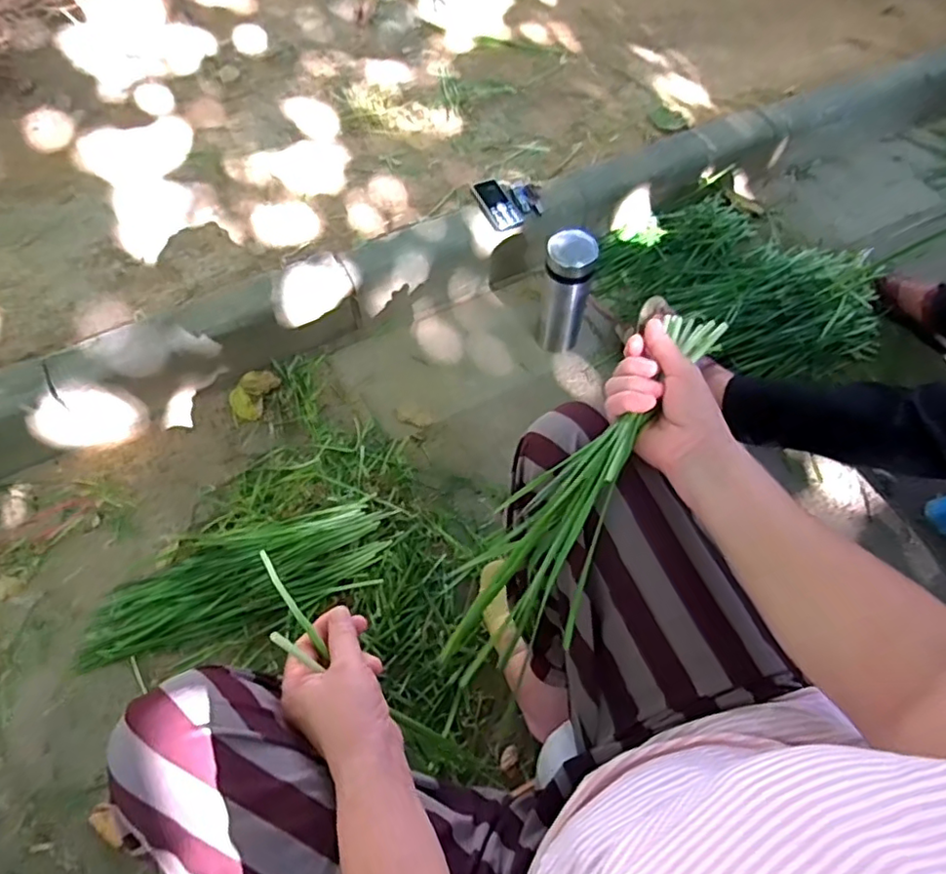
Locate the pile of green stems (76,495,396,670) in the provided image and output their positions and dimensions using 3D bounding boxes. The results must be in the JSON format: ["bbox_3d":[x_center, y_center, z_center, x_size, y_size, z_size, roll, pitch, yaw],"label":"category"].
[{"bbox_3d":[-0.356,0.209,0.895,0.461,0.066,0.155,-13,62,-9],"label":"pile of green stems"}]

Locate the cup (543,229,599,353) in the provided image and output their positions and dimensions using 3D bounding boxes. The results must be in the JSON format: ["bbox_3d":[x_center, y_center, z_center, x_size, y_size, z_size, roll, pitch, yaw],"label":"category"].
[{"bbox_3d":[0.162,-0.254,1.073,0.080,0.226,0.086,1,61,-2],"label":"cup"}]

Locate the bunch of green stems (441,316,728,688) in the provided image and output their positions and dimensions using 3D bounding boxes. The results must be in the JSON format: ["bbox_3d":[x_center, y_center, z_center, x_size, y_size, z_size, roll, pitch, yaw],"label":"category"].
[{"bbox_3d":[0.102,0.038,0.504,0.101,0.080,0.371,34,83,16],"label":"bunch of green stems"}]

